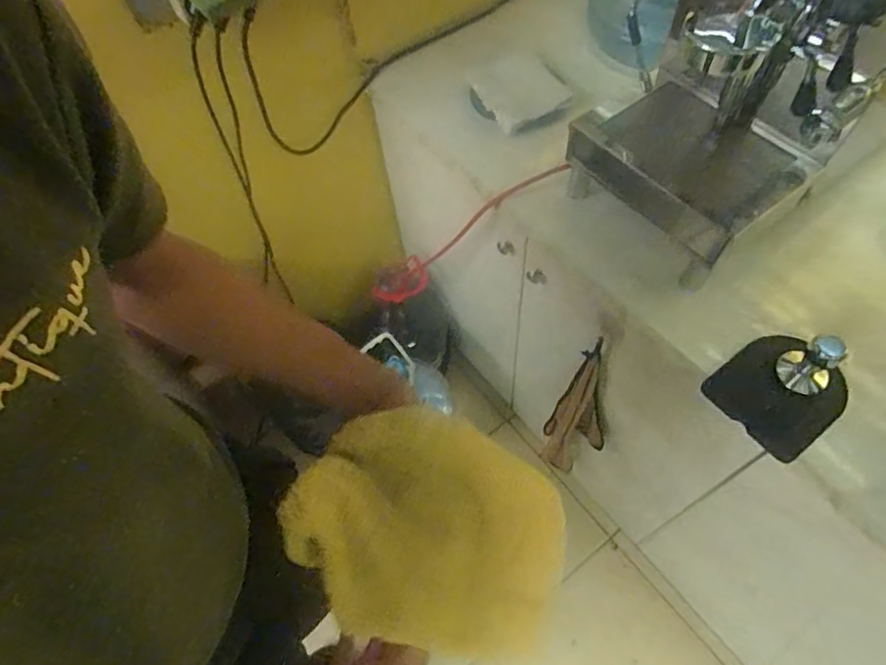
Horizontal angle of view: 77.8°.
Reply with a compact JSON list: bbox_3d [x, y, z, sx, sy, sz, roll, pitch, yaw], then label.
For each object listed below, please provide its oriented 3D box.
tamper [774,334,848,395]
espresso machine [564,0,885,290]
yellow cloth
[{"bbox_3d":[0.444,0.035,0.659,0.052,0.075,0.059,-30,62,-13],"label":"tamper"},{"bbox_3d":[0.374,-0.338,0.665,0.345,0.390,0.283,-39,64,-17],"label":"espresso machine"},{"bbox_3d":[-0.009,0.162,0.458,0.224,0.031,0.171,24,62,-2],"label":"yellow cloth"}]

